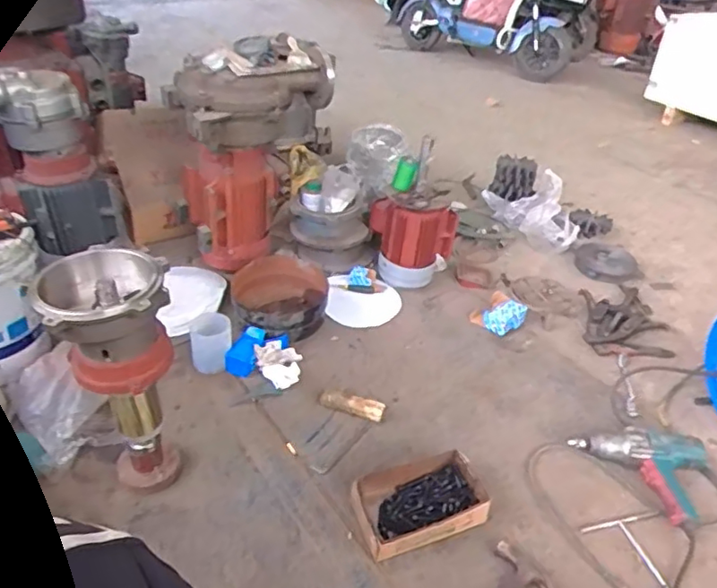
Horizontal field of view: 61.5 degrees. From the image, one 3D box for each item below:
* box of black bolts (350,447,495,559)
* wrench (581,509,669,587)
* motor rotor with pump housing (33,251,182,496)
[{"bbox_3d":[0.111,0.391,1.140,0.247,0.066,0.151,-12,37,-20],"label":"box of black bolts"},{"bbox_3d":[0.539,0.512,1.062,0.155,0.015,0.275,-5,35,-13],"label":"wrench"},{"bbox_3d":[-0.412,0.151,1.056,0.177,0.422,0.182,-17,39,-27],"label":"motor rotor with pump housing"}]

